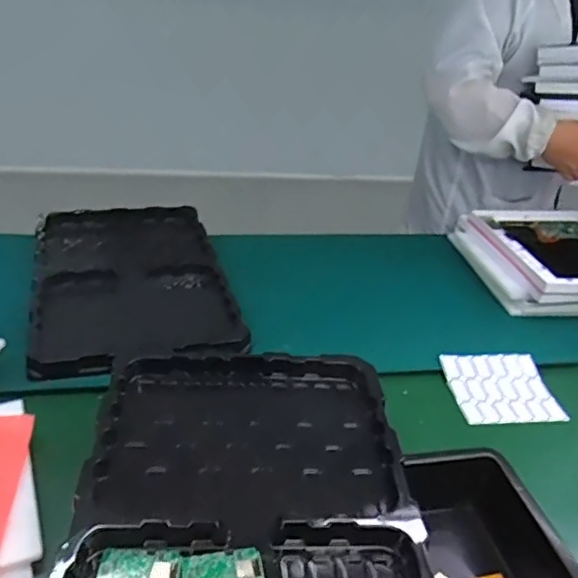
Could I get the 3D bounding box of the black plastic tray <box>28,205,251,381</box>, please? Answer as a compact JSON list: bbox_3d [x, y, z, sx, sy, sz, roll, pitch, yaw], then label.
[{"bbox_3d":[-0.261,-0.036,1.004,0.319,0.051,0.453,-5,35,-18],"label":"black plastic tray"}]

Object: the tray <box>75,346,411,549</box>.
[{"bbox_3d":[-0.040,0.149,0.611,0.291,0.035,0.237,4,33,-6],"label":"tray"}]

